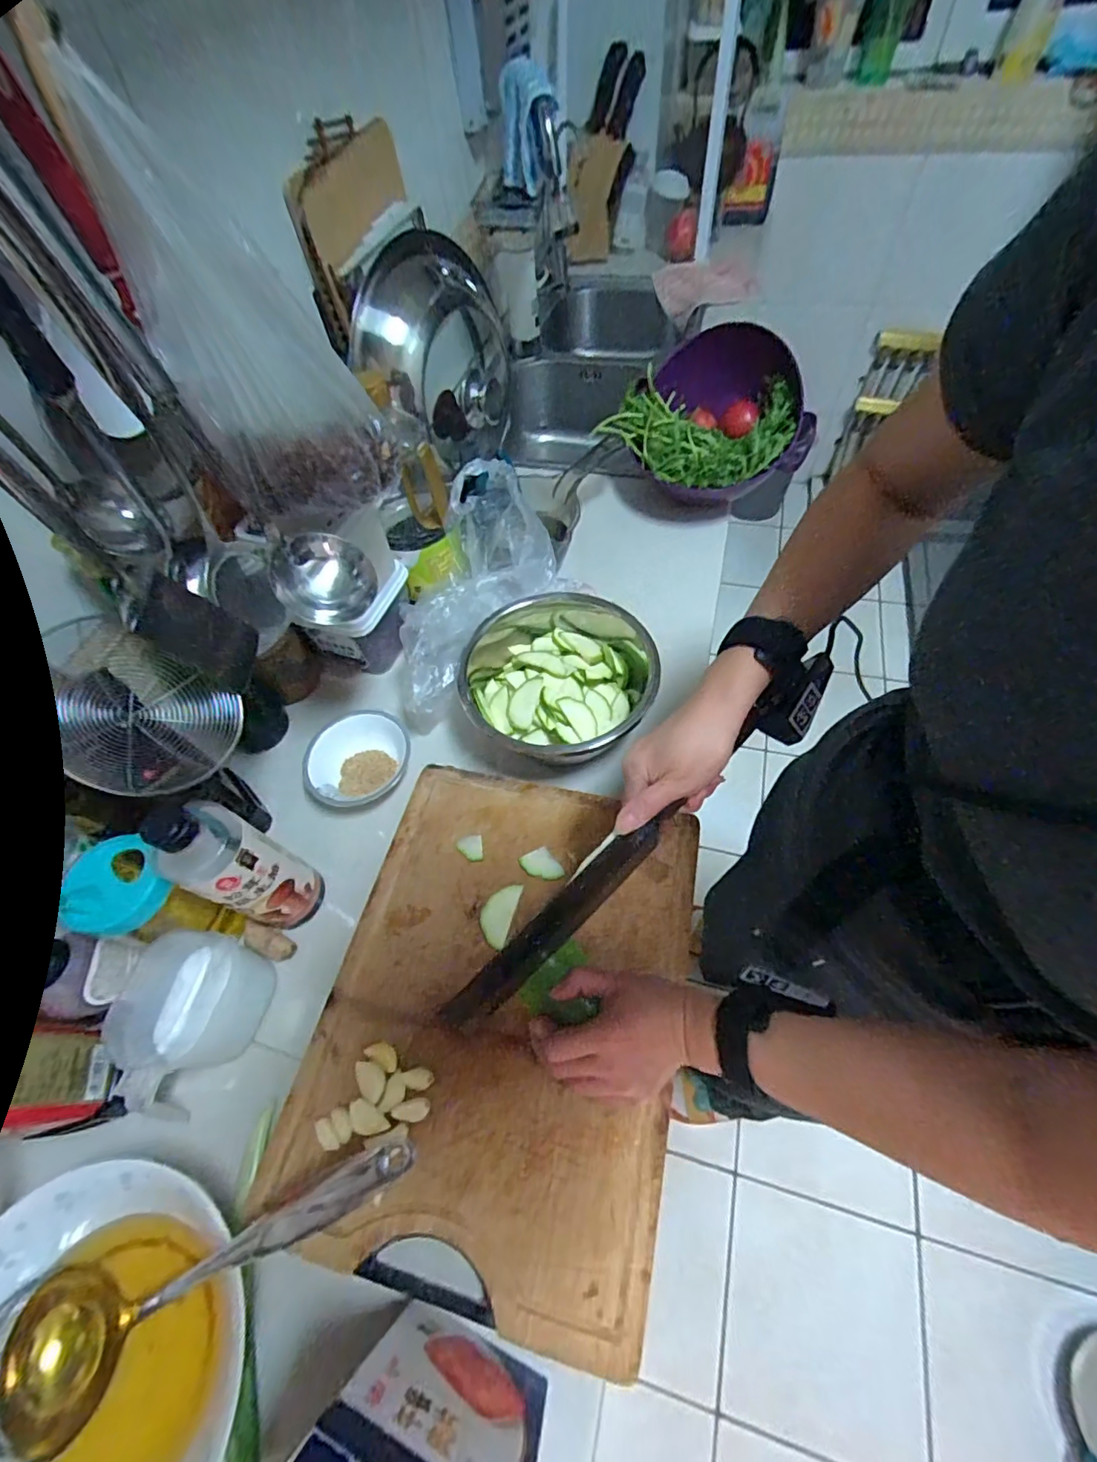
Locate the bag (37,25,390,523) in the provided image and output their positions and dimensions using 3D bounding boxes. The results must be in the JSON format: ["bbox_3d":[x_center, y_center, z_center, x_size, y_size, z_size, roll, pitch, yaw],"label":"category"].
[{"bbox_3d":[-0.221,-0.292,0.417,0.138,0.266,0.086,-18,59,-7],"label":"bag"}]

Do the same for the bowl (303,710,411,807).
[{"bbox_3d":[-0.220,0.035,0.630,0.117,0.046,0.120,-2,56,3],"label":"bowl"}]

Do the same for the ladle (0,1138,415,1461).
[{"bbox_3d":[-0.233,0.363,0.353,0.310,0.068,0.087,-29,58,4],"label":"ladle"}]

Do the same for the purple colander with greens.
[{"bbox_3d":[0.252,-0.436,0.807,0.250,0.130,0.278,-39,74,0],"label":"purple colander with greens"}]

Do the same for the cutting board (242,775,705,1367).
[{"bbox_3d":[-0.041,0.228,0.482,0.302,0.024,0.395,11,57,11],"label":"cutting board"}]

